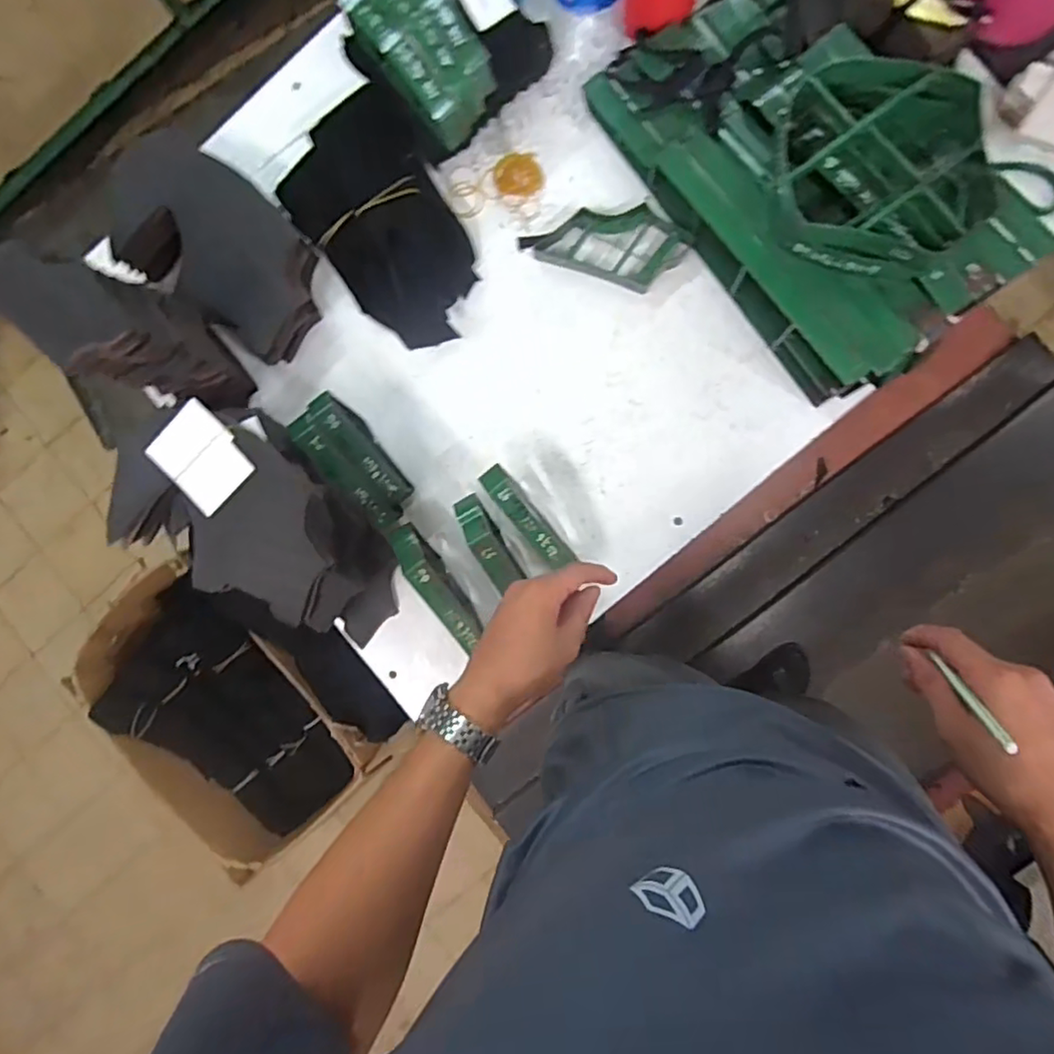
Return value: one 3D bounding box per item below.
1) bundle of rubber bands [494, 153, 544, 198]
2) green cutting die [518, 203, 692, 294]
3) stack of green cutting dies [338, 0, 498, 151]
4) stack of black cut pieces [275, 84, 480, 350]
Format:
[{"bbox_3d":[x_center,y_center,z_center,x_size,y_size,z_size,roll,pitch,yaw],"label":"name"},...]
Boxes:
[{"bbox_3d":[-0.011,-0.462,0.809,0.063,0.013,0.053,-5,90,6],"label":"bundle of rubber bands"},{"bbox_3d":[0.100,-0.366,0.780,0.203,0.029,0.092,20,93,5],"label":"green cutting die"},{"bbox_3d":[-0.117,-0.552,0.714,0.104,0.061,0.185,-37,87,5],"label":"stack of green cutting dies"},{"bbox_3d":[-0.172,-0.378,0.782,0.185,0.080,0.286,-37,87,5],"label":"stack of black cut pieces"}]

